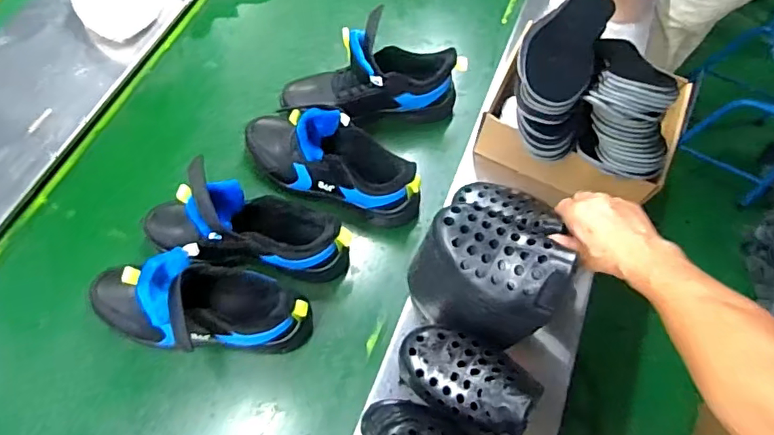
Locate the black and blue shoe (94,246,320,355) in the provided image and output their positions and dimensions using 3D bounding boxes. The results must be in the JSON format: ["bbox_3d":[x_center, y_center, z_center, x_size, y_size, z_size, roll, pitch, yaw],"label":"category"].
[{"bbox_3d":[-0.246,0.114,0.661,0.282,0.165,0.118,7,62,1],"label":"black and blue shoe"}]

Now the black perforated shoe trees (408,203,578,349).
[{"bbox_3d":[0.113,0.077,0.617,0.160,0.197,0.085,41,68,17],"label":"black perforated shoe trees"}]

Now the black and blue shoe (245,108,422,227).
[{"bbox_3d":[-0.089,-0.095,0.764,0.290,0.137,0.104,19,63,7],"label":"black and blue shoe"}]

